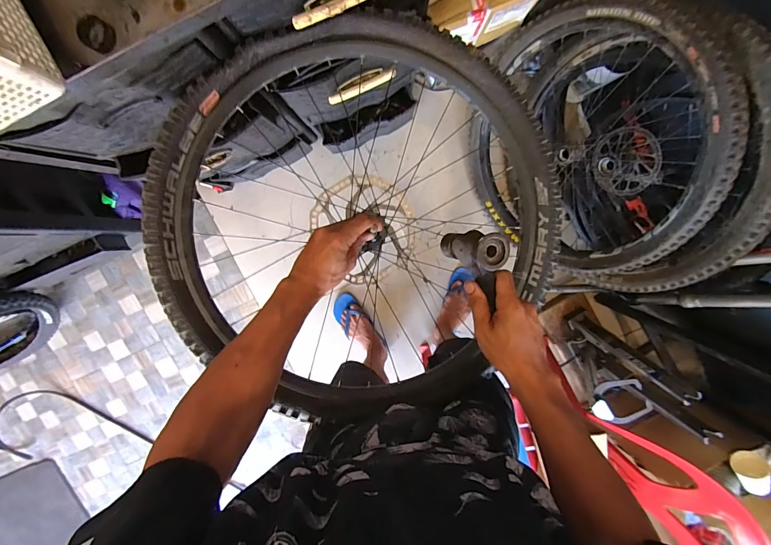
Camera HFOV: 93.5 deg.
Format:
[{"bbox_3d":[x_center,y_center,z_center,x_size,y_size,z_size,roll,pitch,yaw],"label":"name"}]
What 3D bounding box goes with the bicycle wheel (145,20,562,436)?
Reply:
[{"bbox_3d":[-0.028,-0.069,0.601,0.637,0.131,0.629,0,99,0],"label":"bicycle wheel"}]

